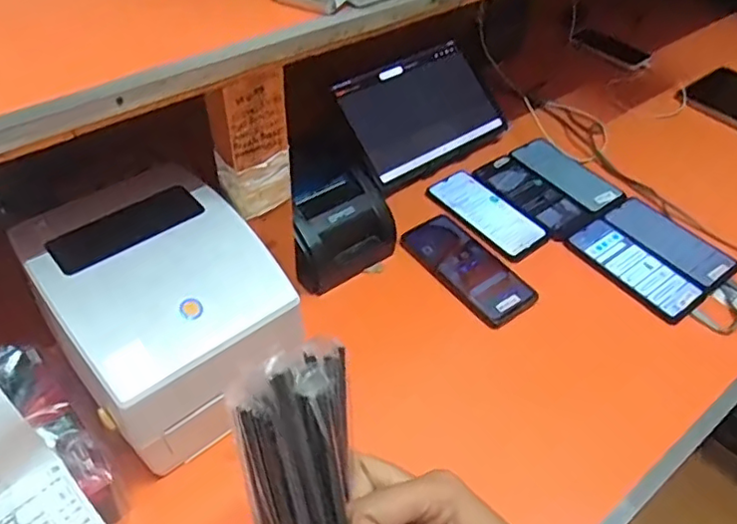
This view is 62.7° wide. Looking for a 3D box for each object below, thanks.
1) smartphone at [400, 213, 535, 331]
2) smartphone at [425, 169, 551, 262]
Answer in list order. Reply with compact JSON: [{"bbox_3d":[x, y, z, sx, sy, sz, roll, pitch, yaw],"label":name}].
[{"bbox_3d":[0.123,0.005,0.740,0.084,0.012,0.168,-30,58,-27],"label":"smartphone"},{"bbox_3d":[0.156,-0.064,0.805,0.080,0.014,0.157,-31,58,-23],"label":"smartphone"}]

